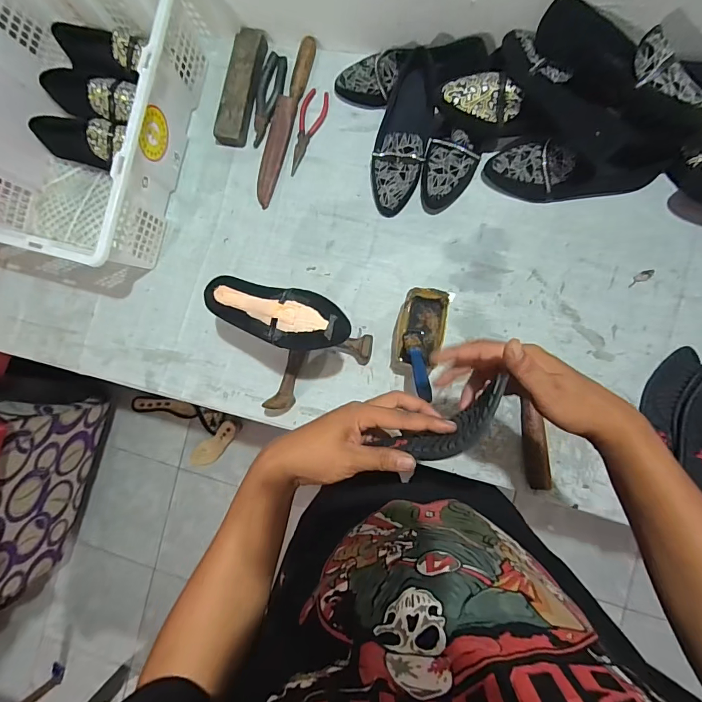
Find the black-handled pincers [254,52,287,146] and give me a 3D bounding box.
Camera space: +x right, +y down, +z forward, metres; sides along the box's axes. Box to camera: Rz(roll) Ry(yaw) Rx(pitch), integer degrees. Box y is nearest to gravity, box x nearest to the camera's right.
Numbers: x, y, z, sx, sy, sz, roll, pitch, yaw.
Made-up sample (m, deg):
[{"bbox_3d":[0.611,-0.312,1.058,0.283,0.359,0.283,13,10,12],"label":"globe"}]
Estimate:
[{"bbox_3d":[-0.152,-0.458,0.726,0.044,0.015,0.158,12,89,10],"label":"black-handled pincers"}]

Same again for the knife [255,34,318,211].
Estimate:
[{"bbox_3d":[-0.128,-0.411,0.720,0.046,0.034,0.292,19,91,10],"label":"knife"}]

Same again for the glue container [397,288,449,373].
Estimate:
[{"bbox_3d":[0.117,-0.037,0.650,0.072,0.063,0.121,10,89,10],"label":"glue container"}]

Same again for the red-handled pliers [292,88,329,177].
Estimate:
[{"bbox_3d":[-0.080,-0.395,0.723,0.046,0.009,0.150,20,91,10],"label":"red-handled pliers"}]

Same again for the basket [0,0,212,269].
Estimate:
[{"bbox_3d":[-0.471,-0.413,0.710,0.348,0.167,0.505,16,90,10],"label":"basket"}]

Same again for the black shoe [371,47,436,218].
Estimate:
[{"bbox_3d":[0.083,-0.346,0.651,0.085,0.057,0.230,14,103,10],"label":"black shoe"}]

